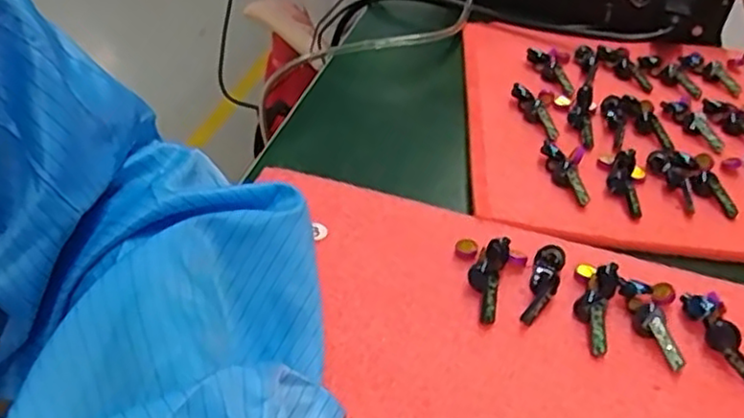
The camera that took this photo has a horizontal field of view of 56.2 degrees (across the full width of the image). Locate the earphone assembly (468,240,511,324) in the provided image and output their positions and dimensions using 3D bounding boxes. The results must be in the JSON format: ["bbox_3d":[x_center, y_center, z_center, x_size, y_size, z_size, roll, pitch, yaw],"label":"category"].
[{"bbox_3d":[0.058,0.035,0.353,0.017,0.014,0.046,15,41,9],"label":"earphone assembly"}]

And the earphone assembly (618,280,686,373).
[{"bbox_3d":[0.137,0.054,0.343,0.028,0.013,0.046,13,41,6],"label":"earphone assembly"}]

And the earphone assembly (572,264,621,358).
[{"bbox_3d":[0.112,0.045,0.346,0.019,0.018,0.054,15,41,9],"label":"earphone assembly"}]

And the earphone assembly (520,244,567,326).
[{"bbox_3d":[0.087,0.039,0.353,0.014,0.013,0.048,17,42,11],"label":"earphone assembly"}]

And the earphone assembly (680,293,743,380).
[{"bbox_3d":[0.171,0.062,0.338,0.014,0.013,0.054,-7,43,-16],"label":"earphone assembly"}]

